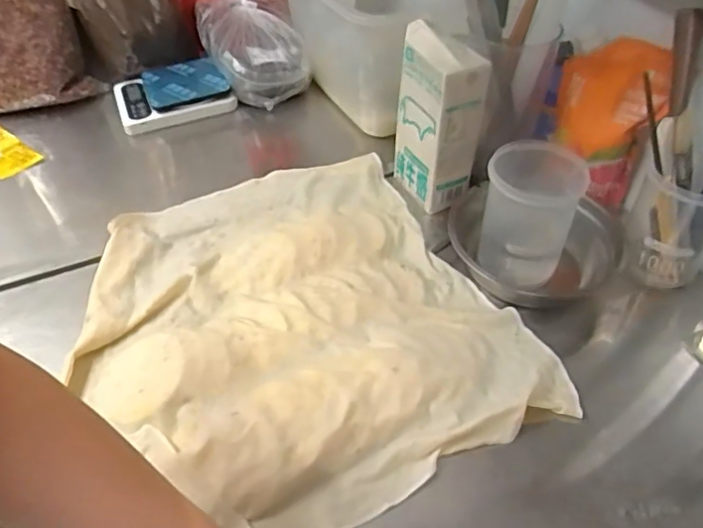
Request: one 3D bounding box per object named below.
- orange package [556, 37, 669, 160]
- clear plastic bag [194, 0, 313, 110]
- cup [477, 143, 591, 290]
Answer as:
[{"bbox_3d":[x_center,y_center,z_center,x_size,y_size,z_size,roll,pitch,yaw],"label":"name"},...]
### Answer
[{"bbox_3d":[0.289,-0.184,0.640,0.111,0.133,0.020,23,51,22],"label":"orange package"},{"bbox_3d":[-0.156,-0.379,0.893,0.136,0.173,0.192,-22,50,-18],"label":"clear plastic bag"},{"bbox_3d":[0.189,-0.047,0.620,0.090,0.131,0.085,-1,46,1],"label":"cup"}]

